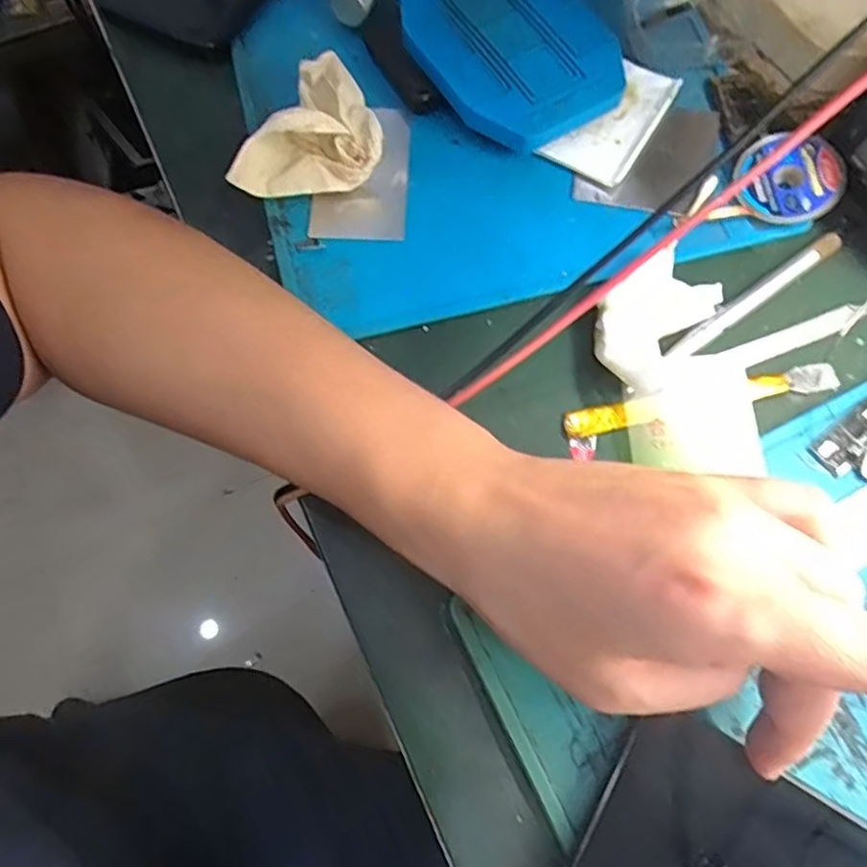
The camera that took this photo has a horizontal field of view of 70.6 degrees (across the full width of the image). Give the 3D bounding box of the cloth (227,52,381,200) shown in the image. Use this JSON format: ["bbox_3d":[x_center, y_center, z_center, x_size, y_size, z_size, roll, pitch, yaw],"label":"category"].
[{"bbox_3d":[-0.062,-0.139,0.282,0.068,0.040,0.053,-22,71,-7],"label":"cloth"}]

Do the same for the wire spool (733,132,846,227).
[{"bbox_3d":[0.165,-0.118,0.285,0.045,0.011,0.042,8,86,11],"label":"wire spool"}]

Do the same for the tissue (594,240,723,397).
[{"bbox_3d":[0.095,-0.051,0.266,0.042,0.017,0.069,36,74,13],"label":"tissue"}]

